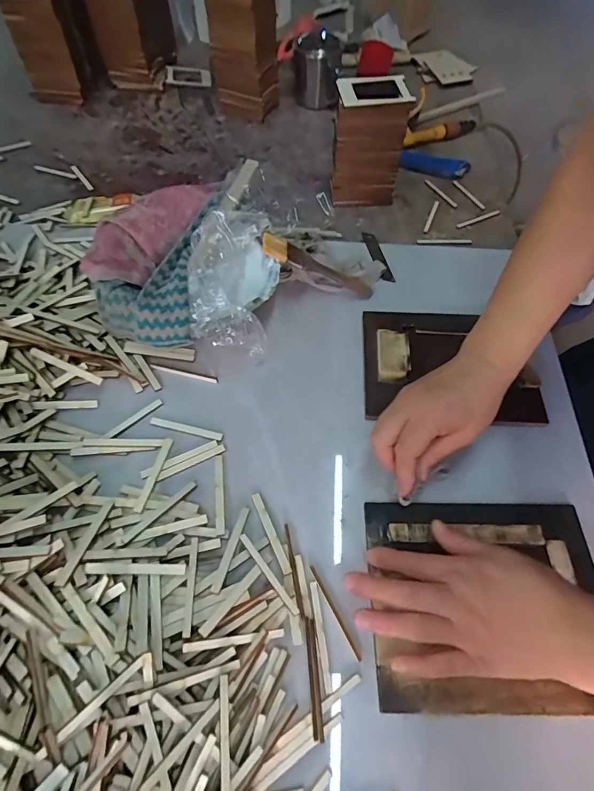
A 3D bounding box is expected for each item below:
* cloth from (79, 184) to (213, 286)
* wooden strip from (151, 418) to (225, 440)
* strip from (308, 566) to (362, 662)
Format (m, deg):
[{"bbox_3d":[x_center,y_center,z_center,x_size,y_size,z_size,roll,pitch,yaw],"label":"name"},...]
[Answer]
[{"bbox_3d":[-0.170,-0.196,0.489,0.072,0.036,0.191,24,60,12],"label":"cloth"},{"bbox_3d":[-0.116,0.034,0.443,0.078,0.004,0.008,14,59,6],"label":"wooden strip"},{"bbox_3d":[0.031,0.181,0.355,0.004,0.004,0.079,-24,62,-16],"label":"strip"}]

